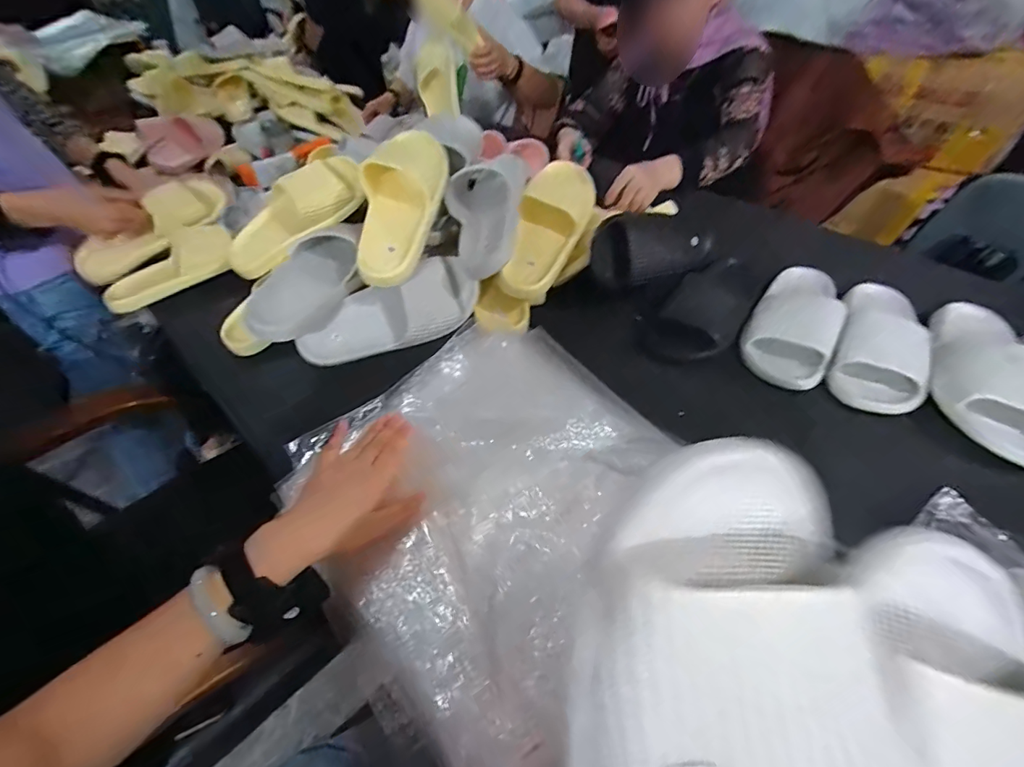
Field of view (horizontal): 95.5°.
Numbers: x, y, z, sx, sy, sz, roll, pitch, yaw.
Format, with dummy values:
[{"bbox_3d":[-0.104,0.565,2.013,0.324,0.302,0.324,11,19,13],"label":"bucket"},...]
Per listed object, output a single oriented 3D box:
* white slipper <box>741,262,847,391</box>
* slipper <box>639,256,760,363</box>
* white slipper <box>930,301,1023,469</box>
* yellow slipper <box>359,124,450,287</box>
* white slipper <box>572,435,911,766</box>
[{"bbox_3d":[0.406,-0.099,0.668,0.109,0.064,0.250,23,52,23],"label":"white slipper"},{"bbox_3d":[0.299,-0.117,0.705,0.109,0.063,0.232,30,55,27],"label":"slipper"},{"bbox_3d":[0.583,-0.021,0.561,0.110,0.071,0.237,19,50,19],"label":"white slipper"},{"bbox_3d":[-0.152,-0.249,0.642,0.104,0.075,0.238,6,84,13],"label":"yellow slipper"},{"bbox_3d":[0.073,0.154,0.169,0.108,0.065,0.260,10,85,12],"label":"white slipper"}]

